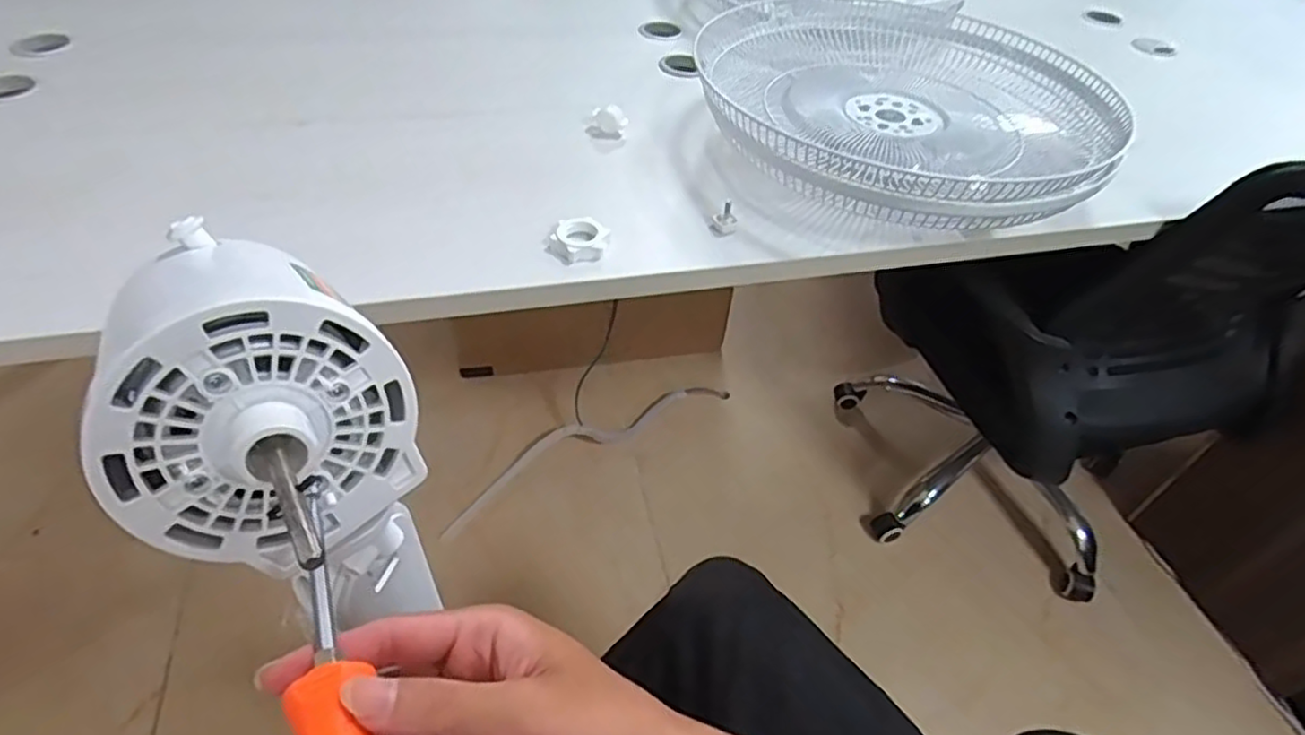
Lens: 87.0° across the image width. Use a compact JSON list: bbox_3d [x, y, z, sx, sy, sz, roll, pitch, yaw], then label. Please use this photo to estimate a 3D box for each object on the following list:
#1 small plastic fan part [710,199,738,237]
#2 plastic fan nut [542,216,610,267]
[{"bbox_3d":[0.071,-0.147,0.673,0.023,0.029,0.023,8,46,2],"label":"small plastic fan part"},{"bbox_3d":[-0.070,-0.117,0.641,0.053,0.020,0.050,8,46,2],"label":"plastic fan nut"}]

